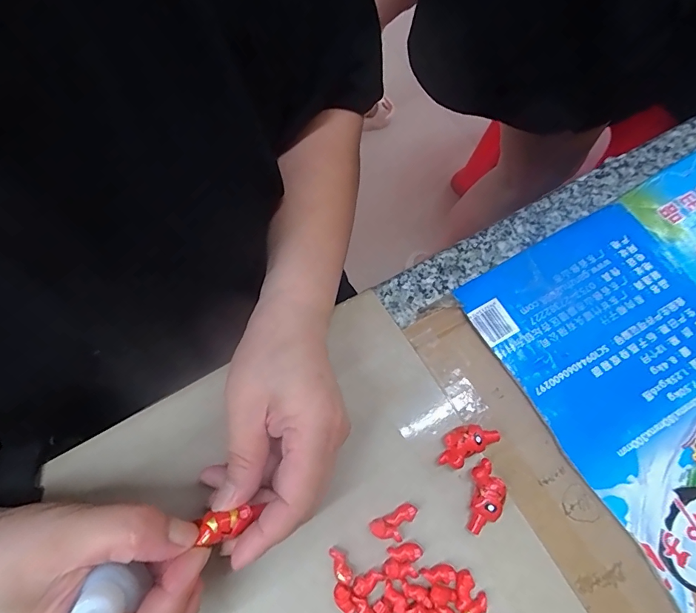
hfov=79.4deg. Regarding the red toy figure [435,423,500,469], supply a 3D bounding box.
[{"bbox_3d":[0.069,0.079,0.245,0.038,0.014,0.018,-30,72,-10],"label":"red toy figure"}]

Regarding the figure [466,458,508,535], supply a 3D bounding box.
[{"bbox_3d":[0.078,0.107,0.236,0.017,0.014,0.037,8,70,4],"label":"figure"}]

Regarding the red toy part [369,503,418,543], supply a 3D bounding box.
[{"bbox_3d":[0.027,0.122,0.234,0.027,0.005,0.015,-25,71,-8],"label":"red toy part"}]

